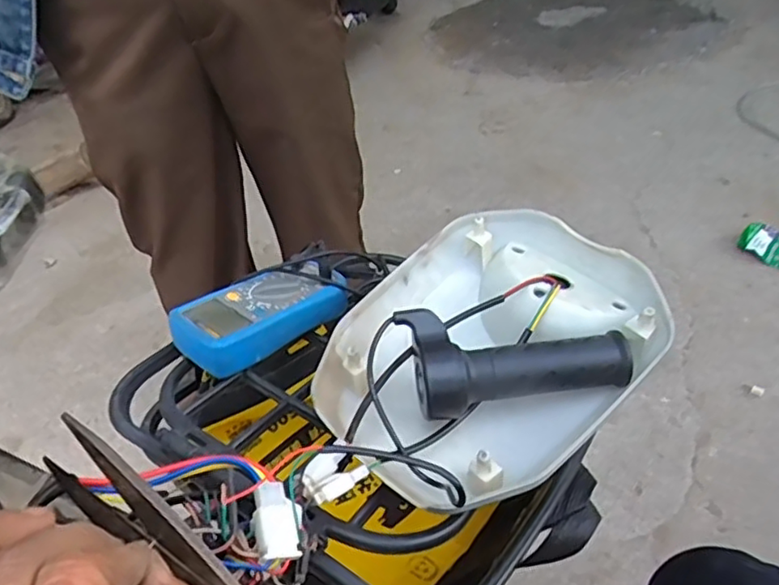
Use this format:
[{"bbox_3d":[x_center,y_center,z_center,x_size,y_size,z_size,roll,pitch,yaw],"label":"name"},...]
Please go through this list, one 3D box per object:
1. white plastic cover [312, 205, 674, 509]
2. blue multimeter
[{"bbox_3d":[0.067,0.037,0.430,0.240,0.069,0.178,-26,44,-24],"label":"white plastic cover"},{"bbox_3d":[-0.102,0.012,0.488,0.070,0.033,0.129,28,50,34],"label":"blue multimeter"}]

